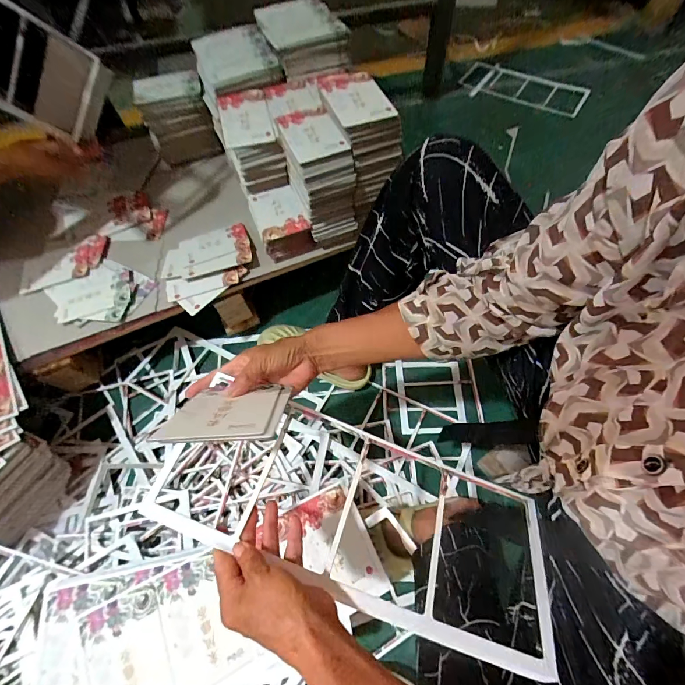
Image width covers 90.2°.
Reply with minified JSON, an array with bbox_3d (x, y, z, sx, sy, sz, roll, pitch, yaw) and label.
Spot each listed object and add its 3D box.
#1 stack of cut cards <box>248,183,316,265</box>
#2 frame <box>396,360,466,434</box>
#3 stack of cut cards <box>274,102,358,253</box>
[{"bbox_3d":[-0.123,-0.242,0.682,0.095,0.060,0.133,-20,64,-7],"label":"stack of cut cards"},{"bbox_3d":[0.180,0.108,0.695,0.130,0.011,0.148,-1,63,2],"label":"frame"},{"bbox_3d":[-0.045,-0.304,0.641,0.091,0.194,0.144,-22,64,-8],"label":"stack of cut cards"}]

